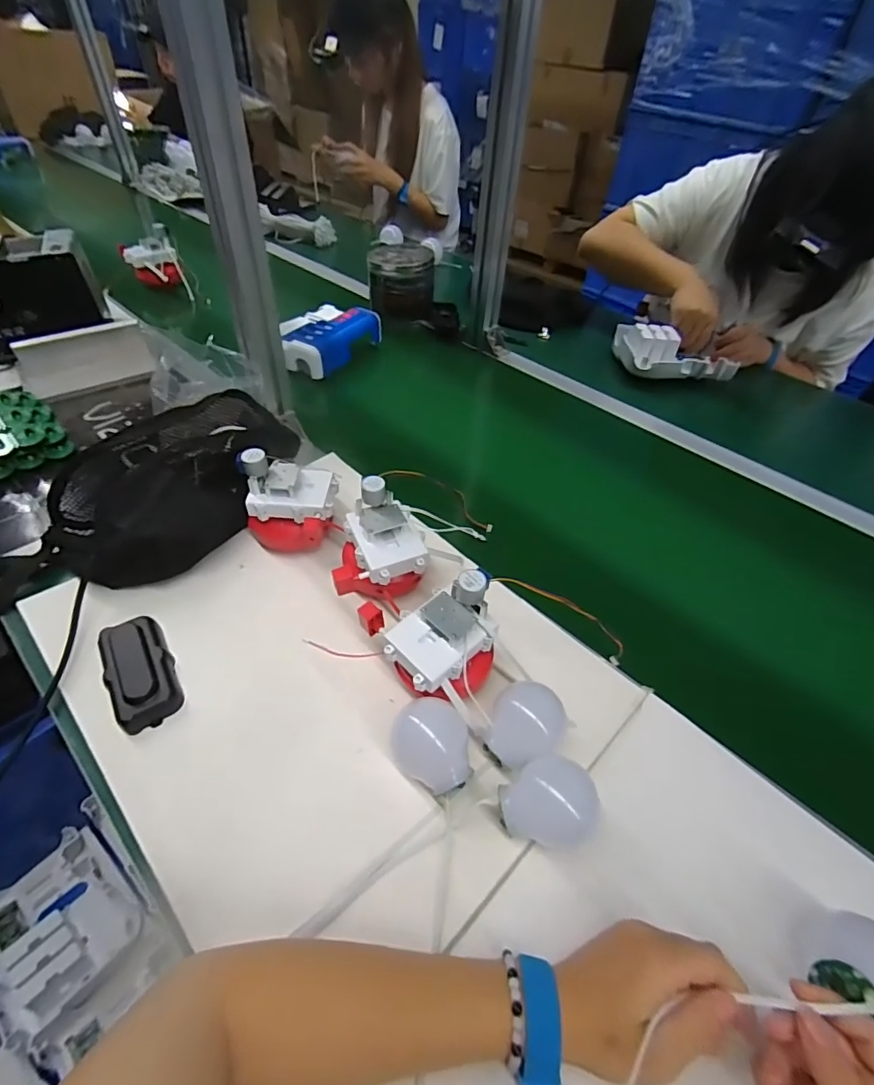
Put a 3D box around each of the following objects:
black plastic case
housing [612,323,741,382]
[{"bbox_3d":[-0.263,0.112,0.439,0.047,0.022,0.100,-25,52,-25],"label":"black plastic case"},{"bbox_3d":[0.410,-0.339,0.871,0.170,0.042,0.133,3,46,-1],"label":"housing"}]

